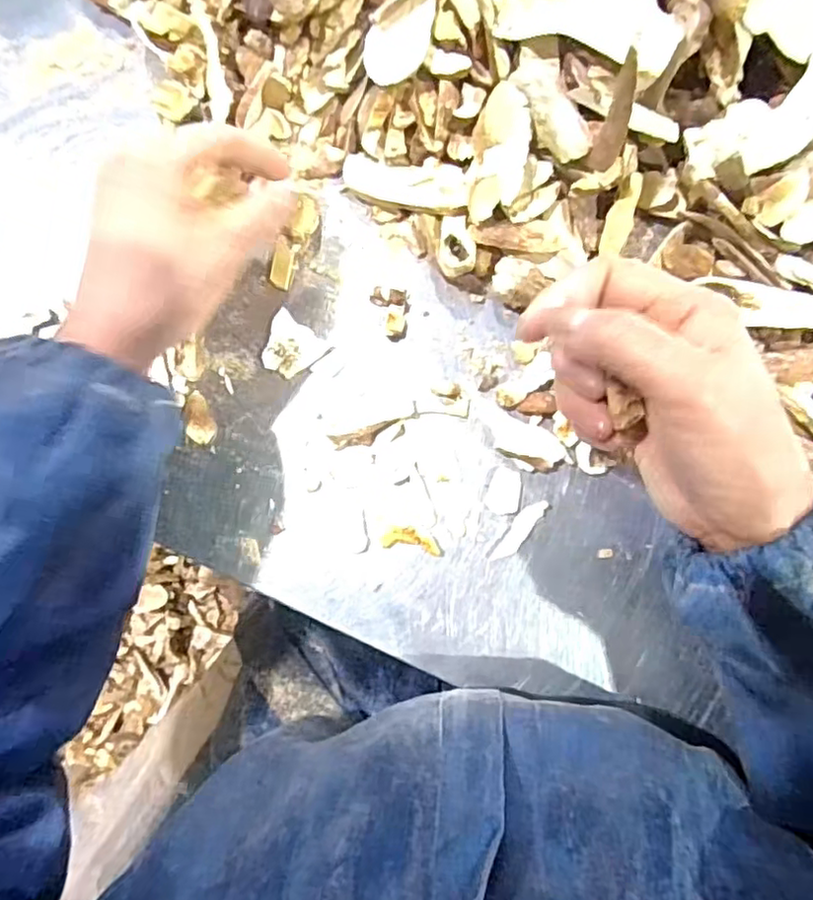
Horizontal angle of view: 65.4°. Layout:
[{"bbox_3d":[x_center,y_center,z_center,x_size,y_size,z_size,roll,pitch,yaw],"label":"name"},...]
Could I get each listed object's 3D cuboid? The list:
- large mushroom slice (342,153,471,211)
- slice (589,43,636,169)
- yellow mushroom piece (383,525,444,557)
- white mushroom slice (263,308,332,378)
[{"bbox_3d":[0.000,-0.139,0.331,0.071,0.008,0.024,17,88,19],"label":"large mushroom slice"},{"bbox_3d":[0.091,-0.144,0.274,0.010,0.053,0.010,7,58,3],"label":"slice"},{"bbox_3d":[0.004,0.047,0.329,0.031,0.004,0.012,10,87,3],"label":"yellow mushroom piece"},{"bbox_3d":[-0.062,-0.054,0.339,0.034,0.005,0.029,36,89,4],"label":"white mushroom slice"}]

